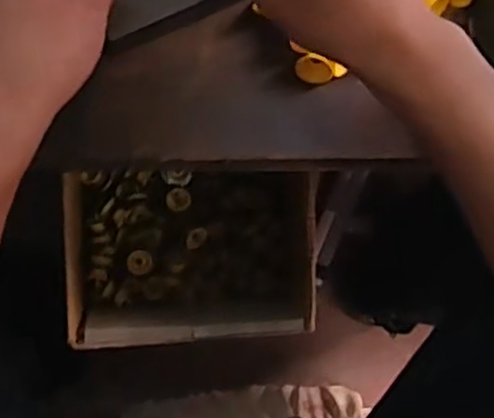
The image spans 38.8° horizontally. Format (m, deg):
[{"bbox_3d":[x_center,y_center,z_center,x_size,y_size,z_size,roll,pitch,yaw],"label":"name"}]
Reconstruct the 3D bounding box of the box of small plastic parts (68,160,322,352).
[{"bbox_3d":[-0.058,0.044,0.717,0.230,0.120,0.152,-1,94,-8],"label":"box of small plastic parts"}]

